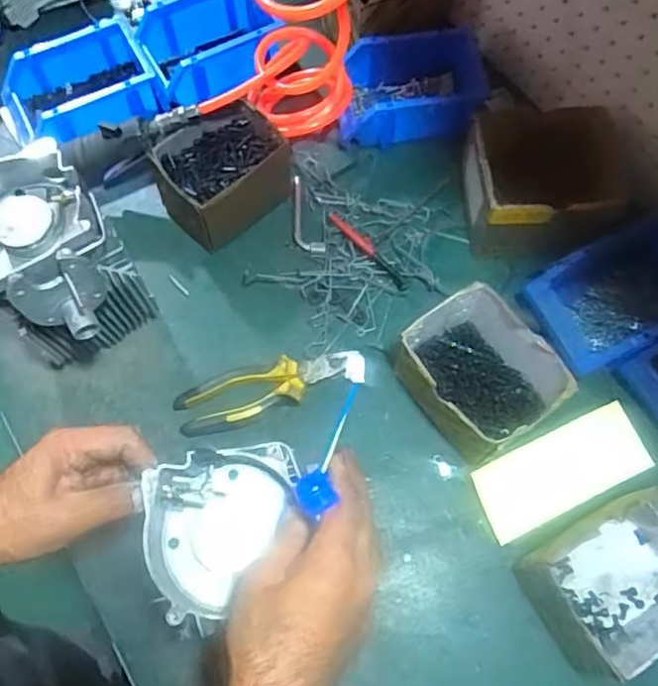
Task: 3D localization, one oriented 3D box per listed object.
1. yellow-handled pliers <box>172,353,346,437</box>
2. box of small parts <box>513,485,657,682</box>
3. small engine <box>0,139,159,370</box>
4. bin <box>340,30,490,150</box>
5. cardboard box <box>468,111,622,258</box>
[{"bbox_3d":[-0.072,0.052,0.657,0.184,0.019,0.059,-15,70,-7],"label":"yellow-handled pliers"},{"bbox_3d":[0.272,0.213,0.554,0.159,0.089,0.119,-29,72,-12],"label":"box of small parts"},{"bbox_3d":[-0.255,-0.057,0.602,0.162,0.207,0.132,42,74,14],"label":"small engine"},{"bbox_3d":[0.105,-0.320,0.774,0.186,0.085,0.113,-6,69,-4],"label":"bin"},{"bbox_3d":[0.245,-0.182,0.704,0.161,0.105,0.152,2,69,0],"label":"cardboard box"}]

